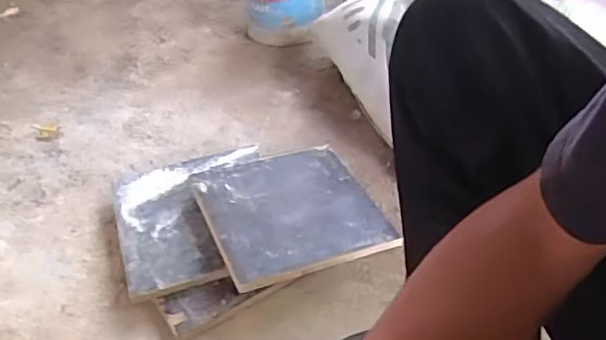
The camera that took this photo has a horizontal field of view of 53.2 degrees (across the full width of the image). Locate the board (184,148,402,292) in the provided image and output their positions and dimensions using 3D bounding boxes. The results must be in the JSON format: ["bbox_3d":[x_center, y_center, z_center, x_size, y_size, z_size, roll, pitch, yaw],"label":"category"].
[{"bbox_3d":[-0.020,0.057,0.931,0.256,0.018,0.247,-11,42,-24],"label":"board"}]

